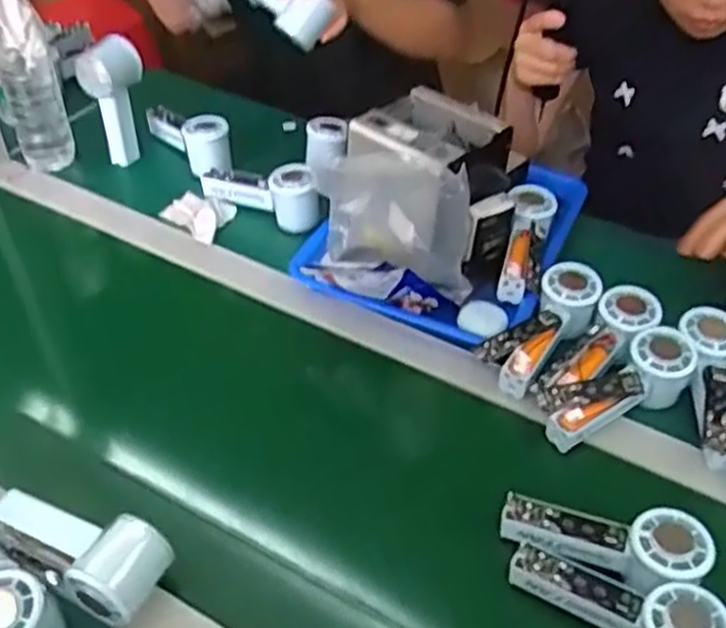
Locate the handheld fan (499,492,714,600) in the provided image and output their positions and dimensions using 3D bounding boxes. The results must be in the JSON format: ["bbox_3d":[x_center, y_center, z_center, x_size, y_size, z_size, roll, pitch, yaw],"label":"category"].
[{"bbox_3d":[0.185,0.177,0.591,0.149,0.042,0.056,5,43,23],"label":"handheld fan"}]

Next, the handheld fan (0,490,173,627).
[{"bbox_3d":[-0.212,0.179,0.572,0.127,0.054,0.074,17,47,16],"label":"handheld fan"}]

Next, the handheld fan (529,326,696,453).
[{"bbox_3d":[0.233,0.070,0.705,0.158,0.048,0.056,-26,49,-8],"label":"handheld fan"}]

